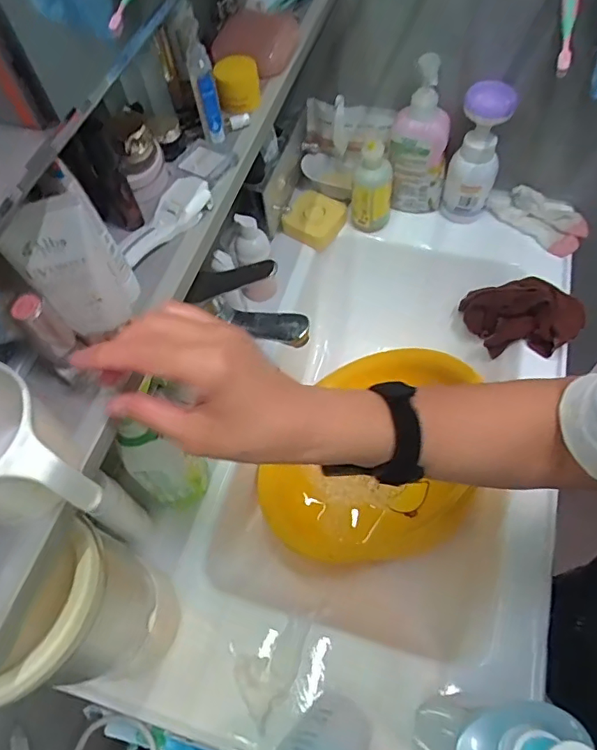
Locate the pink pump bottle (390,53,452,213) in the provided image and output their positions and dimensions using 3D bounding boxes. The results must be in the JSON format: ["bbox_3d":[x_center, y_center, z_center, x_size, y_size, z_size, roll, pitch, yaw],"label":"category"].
[{"bbox_3d":[0.177,-0.334,0.757,0.083,0.204,0.059,6,61,8],"label":"pink pump bottle"}]

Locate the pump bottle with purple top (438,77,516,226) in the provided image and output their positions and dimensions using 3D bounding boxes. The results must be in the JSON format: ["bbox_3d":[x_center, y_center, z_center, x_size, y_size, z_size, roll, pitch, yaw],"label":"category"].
[{"bbox_3d":[0.254,-0.308,0.758,0.068,0.186,0.073,11,62,10],"label":"pump bottle with purple top"}]

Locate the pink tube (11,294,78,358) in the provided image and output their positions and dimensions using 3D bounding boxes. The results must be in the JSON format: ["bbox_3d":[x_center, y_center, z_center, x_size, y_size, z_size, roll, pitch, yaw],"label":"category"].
[{"bbox_3d":[-0.151,-0.030,0.316,0.019,0.042,0.016,-37,64,-16],"label":"pink tube"}]

